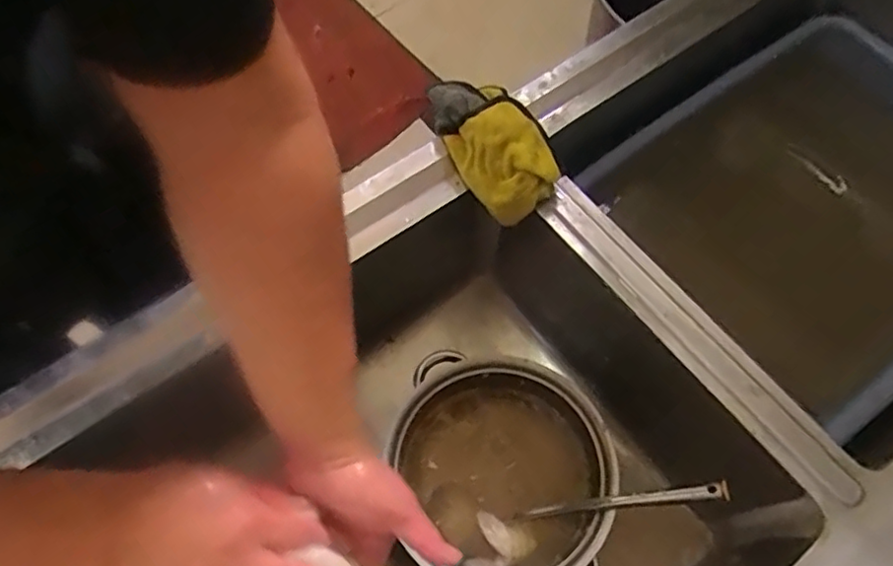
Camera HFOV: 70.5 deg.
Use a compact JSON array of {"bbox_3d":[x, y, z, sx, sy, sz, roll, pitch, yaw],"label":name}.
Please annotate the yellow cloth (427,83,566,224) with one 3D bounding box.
[{"bbox_3d":[0.042,-0.138,0.613,0.076,0.074,0.149,-26,64,-11],"label":"yellow cloth"}]

